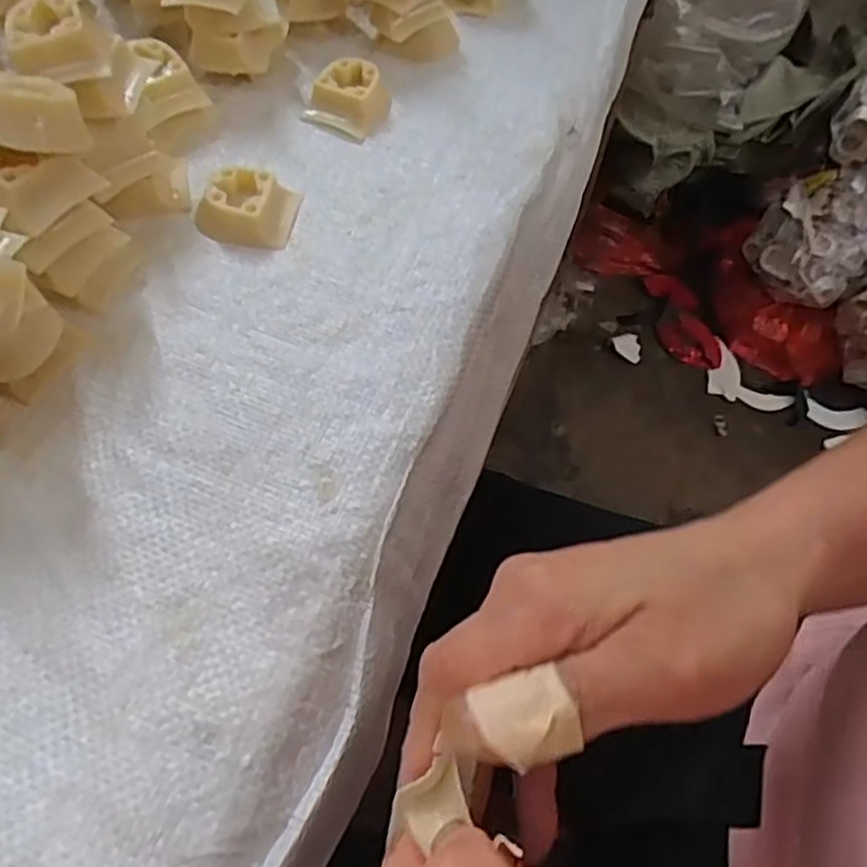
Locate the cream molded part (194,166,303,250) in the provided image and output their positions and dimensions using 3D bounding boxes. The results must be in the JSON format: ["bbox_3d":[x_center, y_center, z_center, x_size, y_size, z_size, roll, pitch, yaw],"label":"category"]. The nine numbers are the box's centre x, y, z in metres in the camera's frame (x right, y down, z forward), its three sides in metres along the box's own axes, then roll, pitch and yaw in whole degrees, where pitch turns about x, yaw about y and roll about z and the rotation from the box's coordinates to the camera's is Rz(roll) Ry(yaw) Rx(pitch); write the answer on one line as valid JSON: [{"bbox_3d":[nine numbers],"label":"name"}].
[{"bbox_3d":[-0.087,-0.106,0.343,0.042,0.017,0.034,8,58,3],"label":"cream molded part"}]

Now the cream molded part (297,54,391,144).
[{"bbox_3d":[-0.043,-0.178,0.385,0.036,0.020,0.043,23,60,12],"label":"cream molded part"}]

